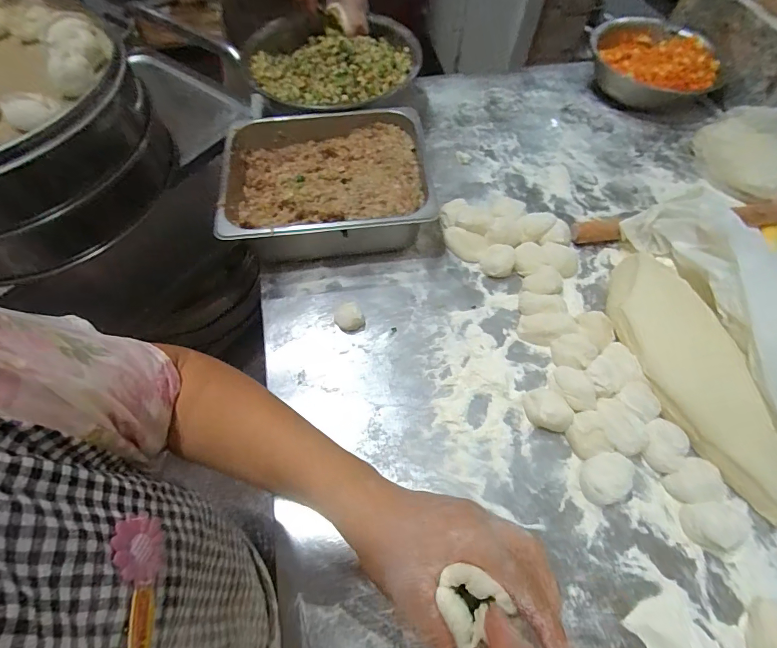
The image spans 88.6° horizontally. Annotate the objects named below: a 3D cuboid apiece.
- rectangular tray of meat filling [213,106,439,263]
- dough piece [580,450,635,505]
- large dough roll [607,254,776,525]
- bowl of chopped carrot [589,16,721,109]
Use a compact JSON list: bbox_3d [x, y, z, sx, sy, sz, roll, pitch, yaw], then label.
[{"bbox_3d":[-0.087,-0.227,0.670,0.357,0.093,0.264,-7,61,-5],"label":"rectangular tray of meat filling"},{"bbox_3d":[0.254,0.181,0.468,0.060,0.045,0.047,-20,63,-11],"label":"dough piece"},{"bbox_3d":[0.392,0.058,0.526,0.115,0.058,0.382,-10,61,-6],"label":"large dough roll"},{"bbox_3d":[0.551,-0.554,0.852,0.268,0.096,0.240,32,66,16],"label":"bowl of chopped carrot"}]

